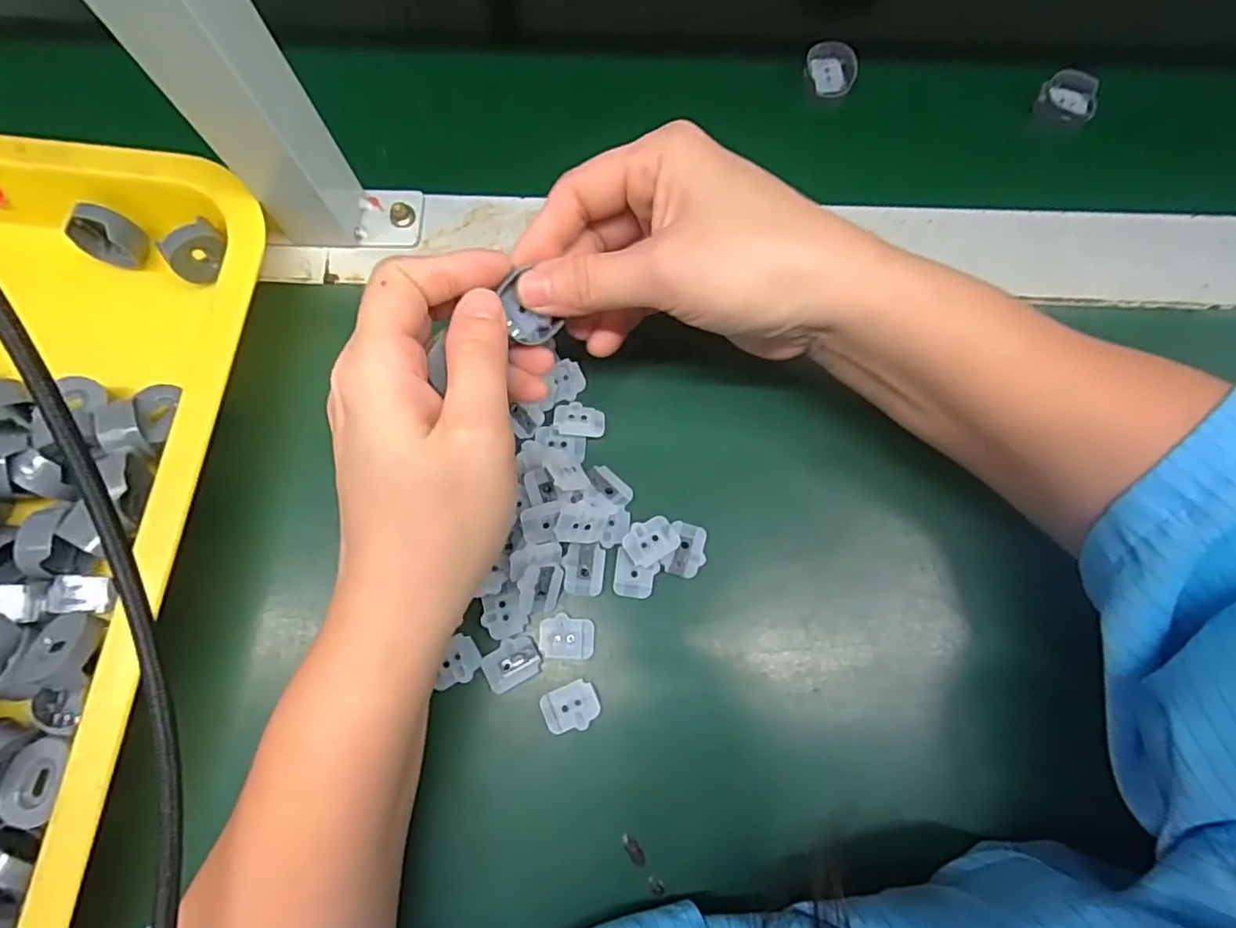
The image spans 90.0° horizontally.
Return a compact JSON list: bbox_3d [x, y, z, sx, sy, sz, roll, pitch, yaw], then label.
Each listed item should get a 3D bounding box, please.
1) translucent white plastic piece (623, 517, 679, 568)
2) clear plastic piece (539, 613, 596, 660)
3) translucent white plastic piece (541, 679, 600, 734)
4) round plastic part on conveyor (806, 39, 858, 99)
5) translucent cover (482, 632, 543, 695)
[{"bbox_3d":[0.013,0.030,0.249,0.022,0.004,0.016,-32,78,-7],"label":"translucent white plastic piece"},{"bbox_3d":[-0.020,0.068,0.244,0.022,0.004,0.016,5,76,2],"label":"clear plastic piece"},{"bbox_3d":[-0.018,0.094,0.237,0.021,0.004,0.017,-21,76,-5],"label":"translucent white plastic piece"},{"bbox_3d":[0.111,-0.206,0.322,0.023,0.010,0.029,-18,76,-4],"label":"round plastic part on conveyor"},{"bbox_3d":[-0.041,0.078,0.242,0.022,0.004,0.017,-29,77,-7],"label":"translucent cover"}]

